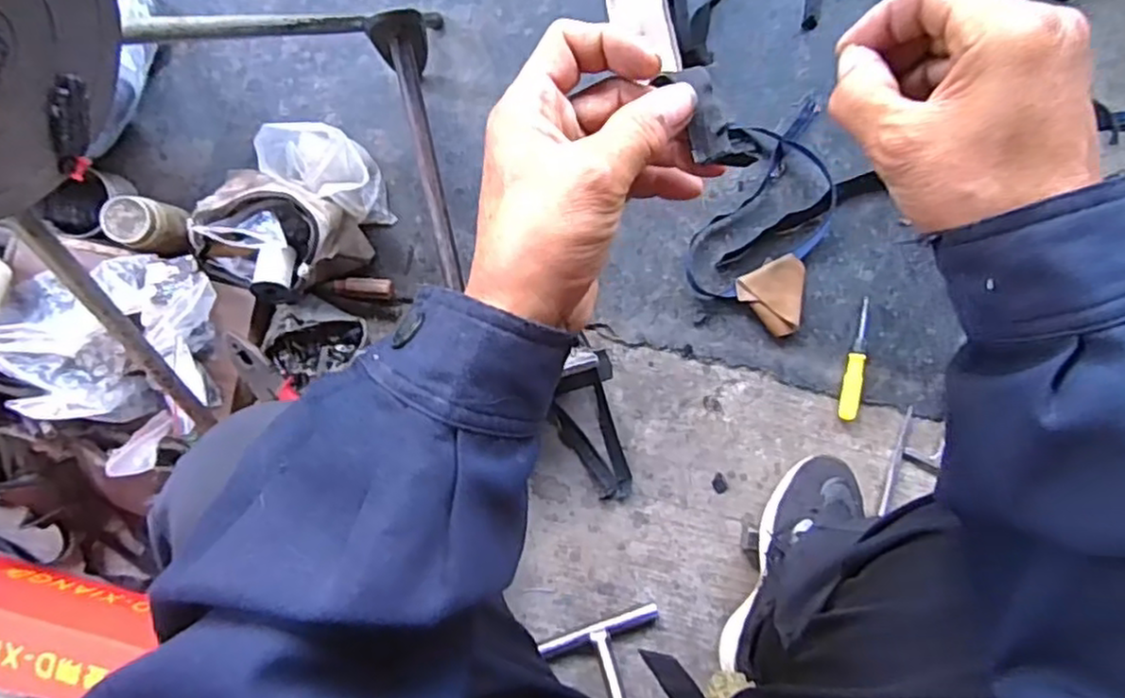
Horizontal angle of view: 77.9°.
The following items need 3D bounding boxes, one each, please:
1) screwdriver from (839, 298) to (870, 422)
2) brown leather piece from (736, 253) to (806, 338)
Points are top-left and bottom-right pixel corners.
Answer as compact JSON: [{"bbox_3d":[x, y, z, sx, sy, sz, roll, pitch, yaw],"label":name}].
[{"bbox_3d":[0.323,0.013,0.764,0.017,0.014,0.132,8,90,0],"label":"screwdriver"},{"bbox_3d":[0.244,-0.057,0.787,0.075,0.016,0.080,-26,93,0],"label":"brown leather piece"}]

